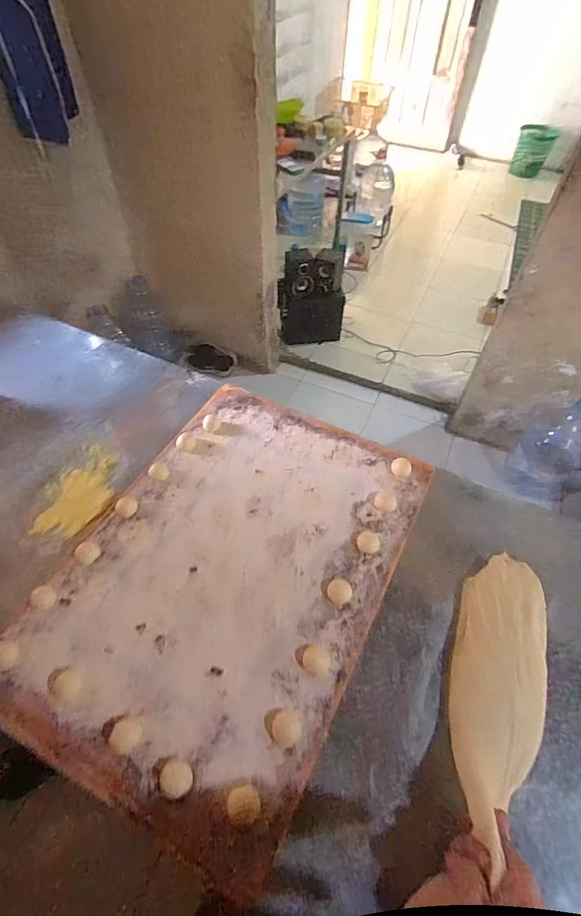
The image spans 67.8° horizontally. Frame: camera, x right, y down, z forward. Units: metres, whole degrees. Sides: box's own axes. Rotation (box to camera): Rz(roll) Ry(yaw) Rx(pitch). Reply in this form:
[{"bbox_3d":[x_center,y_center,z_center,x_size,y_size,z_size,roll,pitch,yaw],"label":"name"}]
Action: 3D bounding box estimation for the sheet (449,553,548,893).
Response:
[{"bbox_3d":[0.270,0.278,0.550,0.117,0.061,0.346,20,50,14],"label":"sheet"}]

